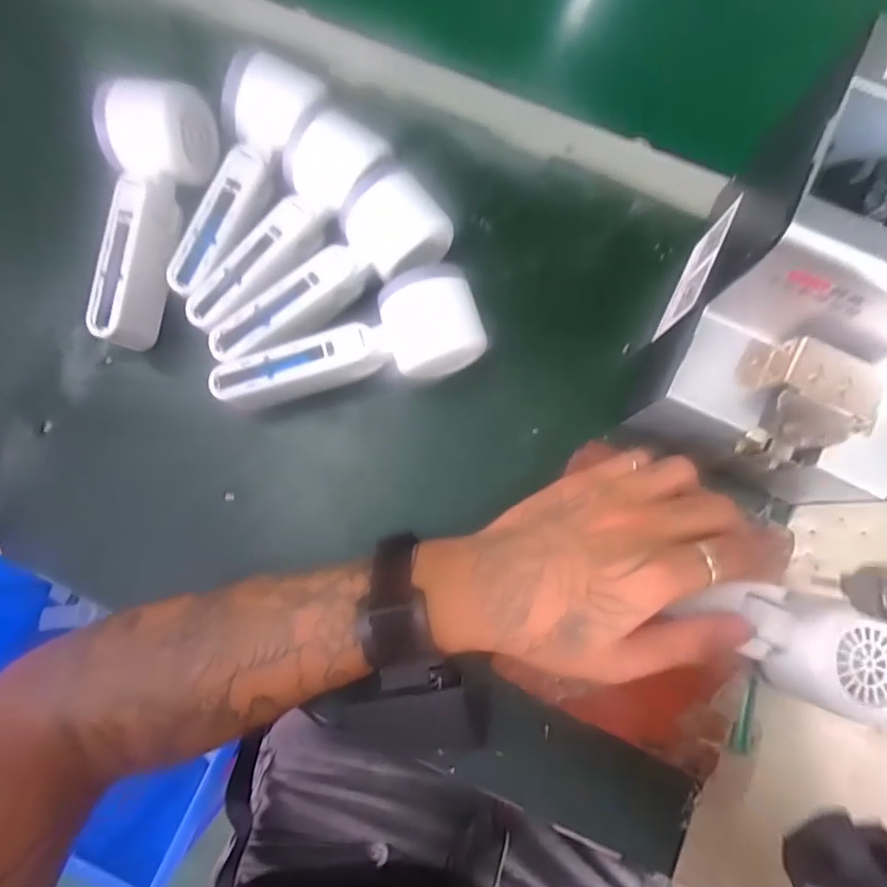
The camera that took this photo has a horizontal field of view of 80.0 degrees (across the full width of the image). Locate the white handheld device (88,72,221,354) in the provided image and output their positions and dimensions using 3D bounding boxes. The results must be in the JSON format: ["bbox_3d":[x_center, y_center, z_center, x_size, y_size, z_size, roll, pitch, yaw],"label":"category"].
[{"bbox_3d":[-0.184,-0.145,0.332,0.048,0.056,0.164,5,79,0],"label":"white handheld device"}]

